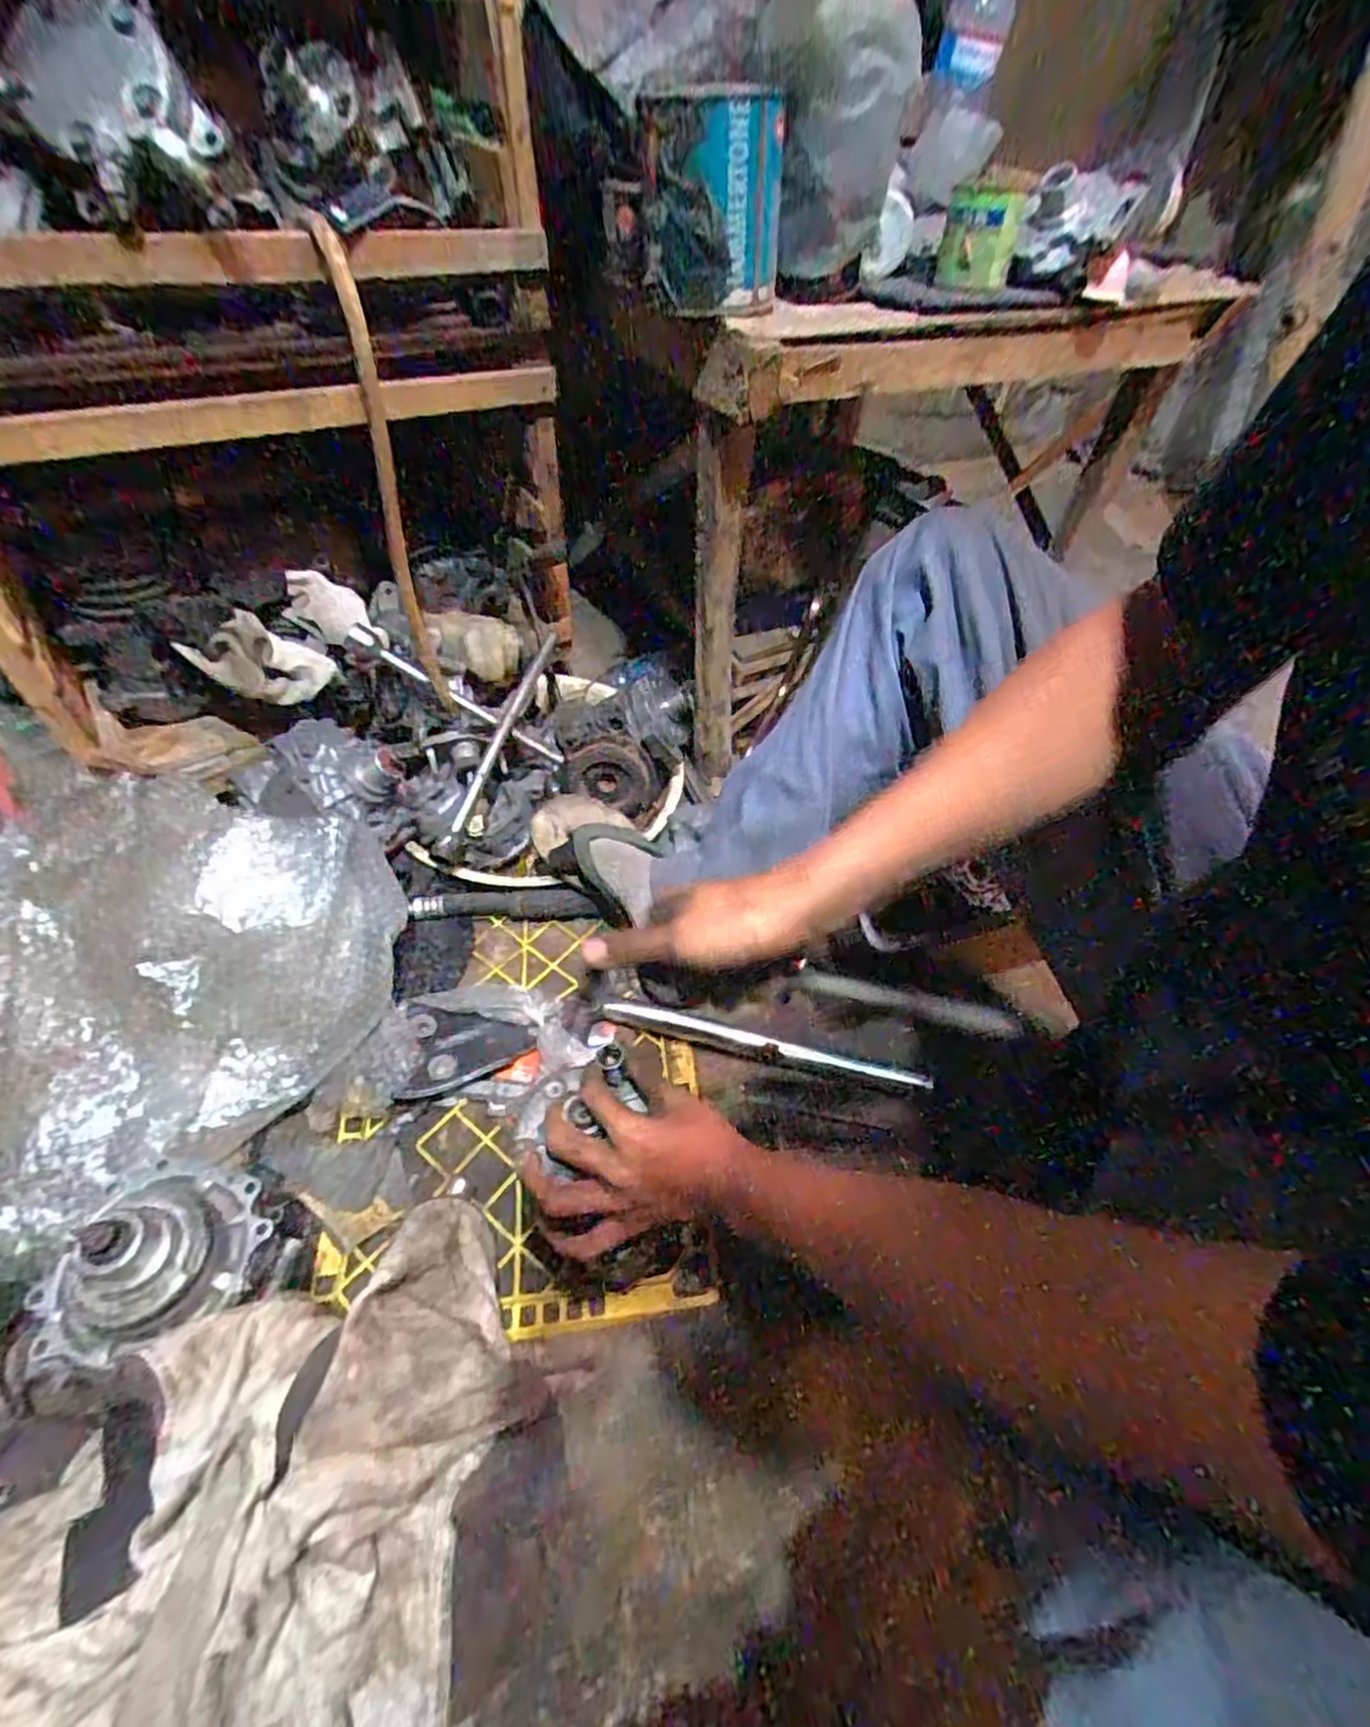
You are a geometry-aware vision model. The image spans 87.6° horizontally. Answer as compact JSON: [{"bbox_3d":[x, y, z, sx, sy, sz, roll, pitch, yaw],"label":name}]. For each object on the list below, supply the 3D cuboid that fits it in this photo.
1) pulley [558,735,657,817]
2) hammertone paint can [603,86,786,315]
[{"bbox_3d":[-0.095,-0.111,0.884,0.113,0.096,0.040,-2,25,-8],"label":"pulley"},{"bbox_3d":[0.007,-0.515,0.557,0.108,0.119,0.117,1,49,-2],"label":"hammertone paint can"}]

